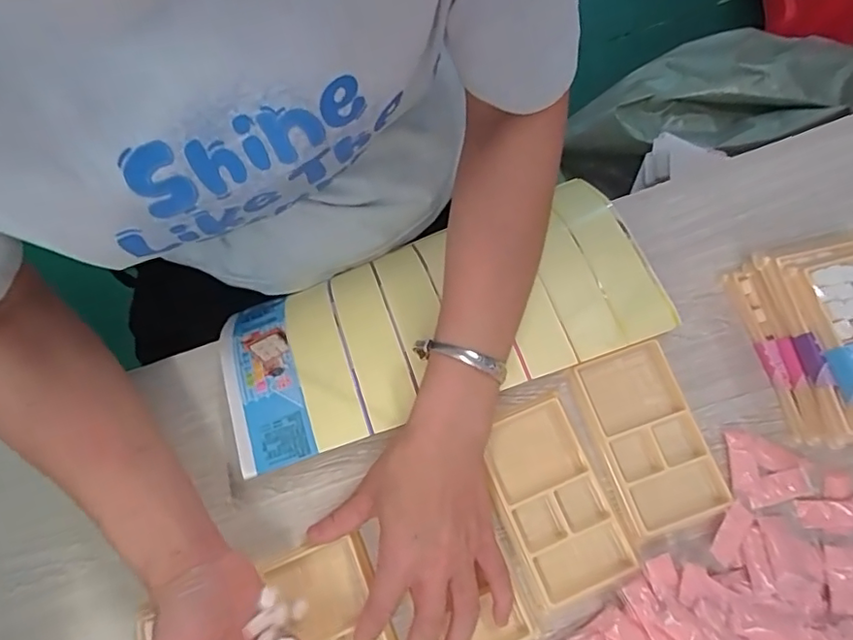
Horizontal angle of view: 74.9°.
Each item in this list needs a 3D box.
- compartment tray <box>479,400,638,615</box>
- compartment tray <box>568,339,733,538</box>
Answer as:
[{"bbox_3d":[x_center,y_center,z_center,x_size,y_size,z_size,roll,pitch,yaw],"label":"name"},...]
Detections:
[{"bbox_3d":[0.089,0.126,0.390,0.069,0.008,0.125,-22,74,-6],"label":"compartment tray"},{"bbox_3d":[0.160,0.082,0.402,0.069,0.010,0.124,-19,74,-5],"label":"compartment tray"}]

